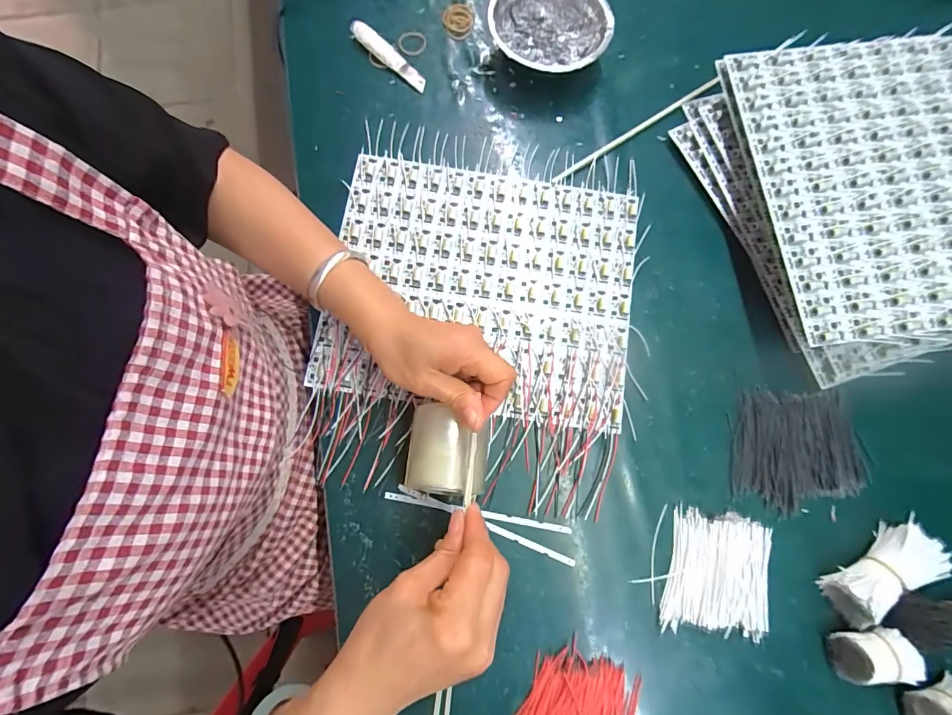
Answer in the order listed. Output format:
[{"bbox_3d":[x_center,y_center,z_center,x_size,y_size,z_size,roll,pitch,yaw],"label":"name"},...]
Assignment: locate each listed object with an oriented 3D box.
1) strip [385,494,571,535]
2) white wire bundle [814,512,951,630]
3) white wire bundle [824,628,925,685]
[{"bbox_3d":[0.002,0.134,0.364,0.161,0.005,0.006,11,76,1],"label":"strip"},{"bbox_3d":[0.341,0.179,0.353,0.094,0.030,0.041,-32,79,-9],"label":"white wire bundle"},{"bbox_3d":[0.319,0.238,0.339,0.050,0.030,0.033,-8,76,-3],"label":"white wire bundle"}]

